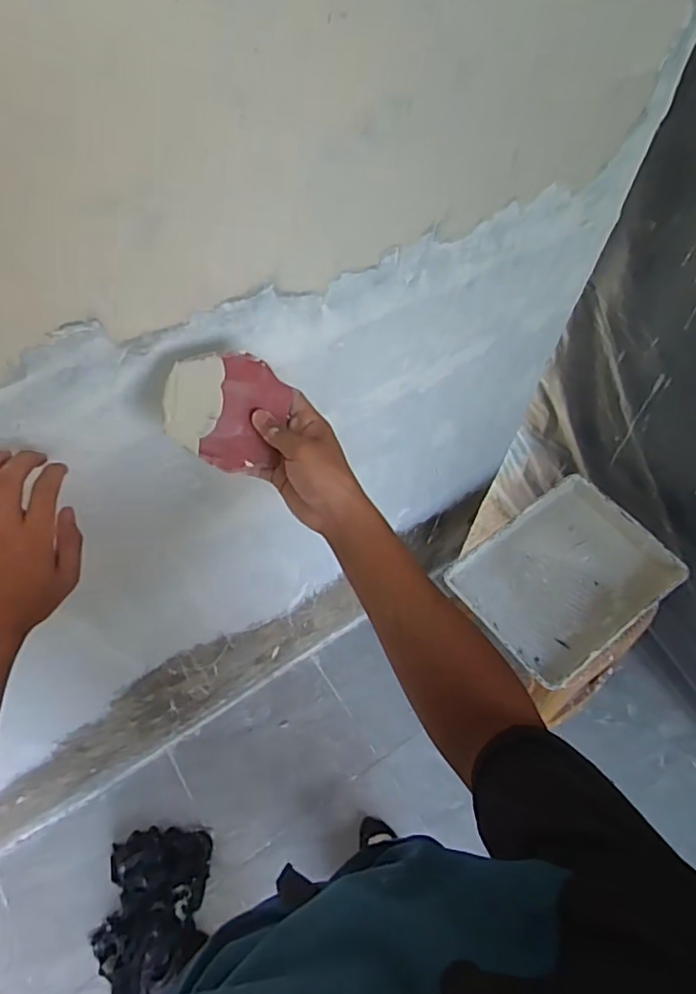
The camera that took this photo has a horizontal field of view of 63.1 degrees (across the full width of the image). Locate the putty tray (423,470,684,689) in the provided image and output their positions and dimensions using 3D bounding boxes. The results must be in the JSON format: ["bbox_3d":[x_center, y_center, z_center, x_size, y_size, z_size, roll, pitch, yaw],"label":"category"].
[{"bbox_3d":[0.396,0.149,1.059,0.348,0.058,0.286,-37,67,-11],"label":"putty tray"}]

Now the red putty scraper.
[{"bbox_3d":[-0.102,-0.073,0.476,0.097,0.010,0.094,18,89,-19],"label":"red putty scraper"}]

